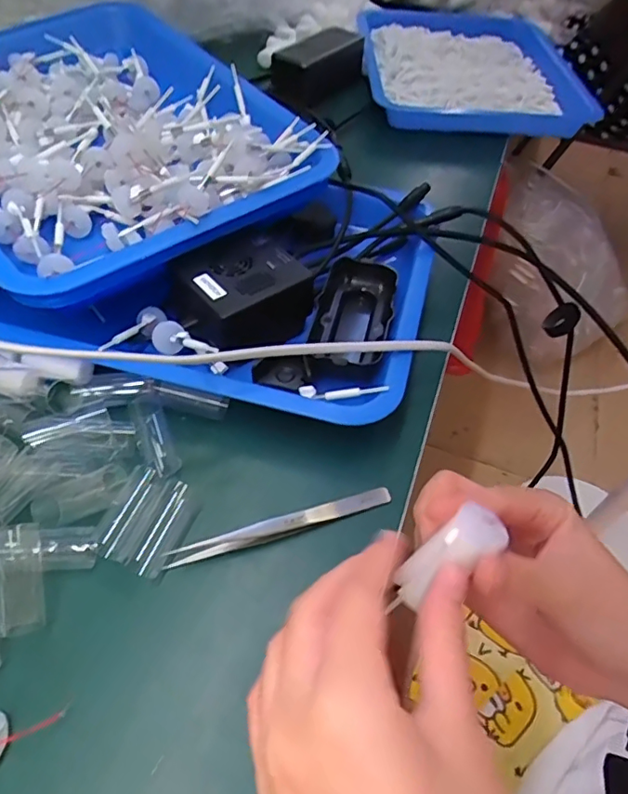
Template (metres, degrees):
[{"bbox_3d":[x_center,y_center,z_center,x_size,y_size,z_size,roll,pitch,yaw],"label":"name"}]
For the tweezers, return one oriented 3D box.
[{"bbox_3d":[-0.016,0.072,0.308,0.130,0.009,0.011,-13,53,-16],"label":"tweezers"}]

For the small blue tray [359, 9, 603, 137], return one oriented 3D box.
[{"bbox_3d":[0.179,-0.410,0.687,0.249,0.049,0.337,-1,51,-6],"label":"small blue tray"}]

